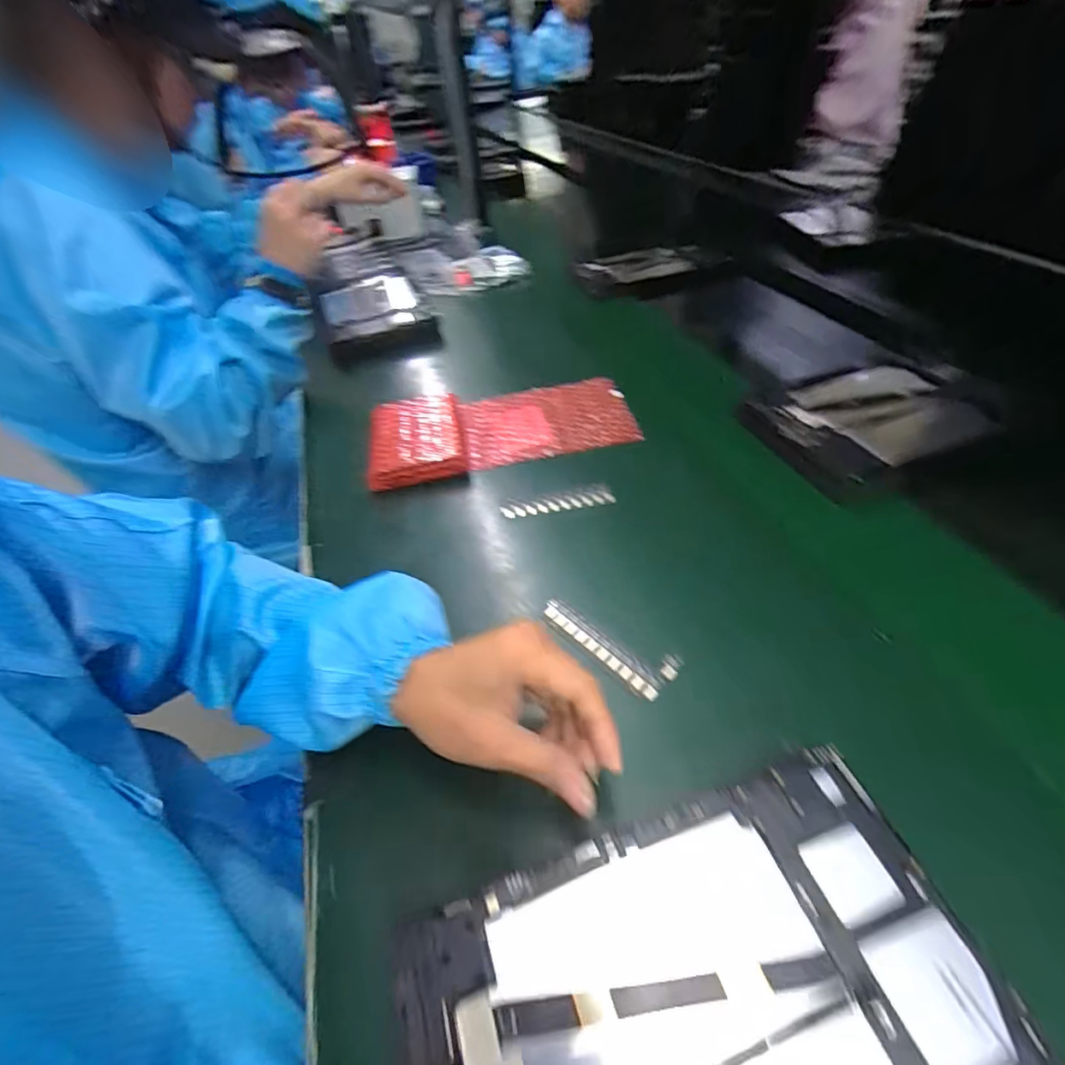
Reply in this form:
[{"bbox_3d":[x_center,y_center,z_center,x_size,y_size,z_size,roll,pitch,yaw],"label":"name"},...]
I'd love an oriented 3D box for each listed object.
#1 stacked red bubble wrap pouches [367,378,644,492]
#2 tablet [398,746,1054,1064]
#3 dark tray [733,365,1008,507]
[{"bbox_3d":[-0.034,-0.115,0.539,0.269,0.035,0.122,-11,47,-4],"label":"stacked red bubble wrap pouches"},{"bbox_3d":[0.069,0.202,0.205,0.236,0.007,0.146,-18,47,-8],"label":"tablet"},{"bbox_3d":[0.314,-0.106,0.481,0.195,0.030,0.144,-17,47,-10],"label":"dark tray"}]

